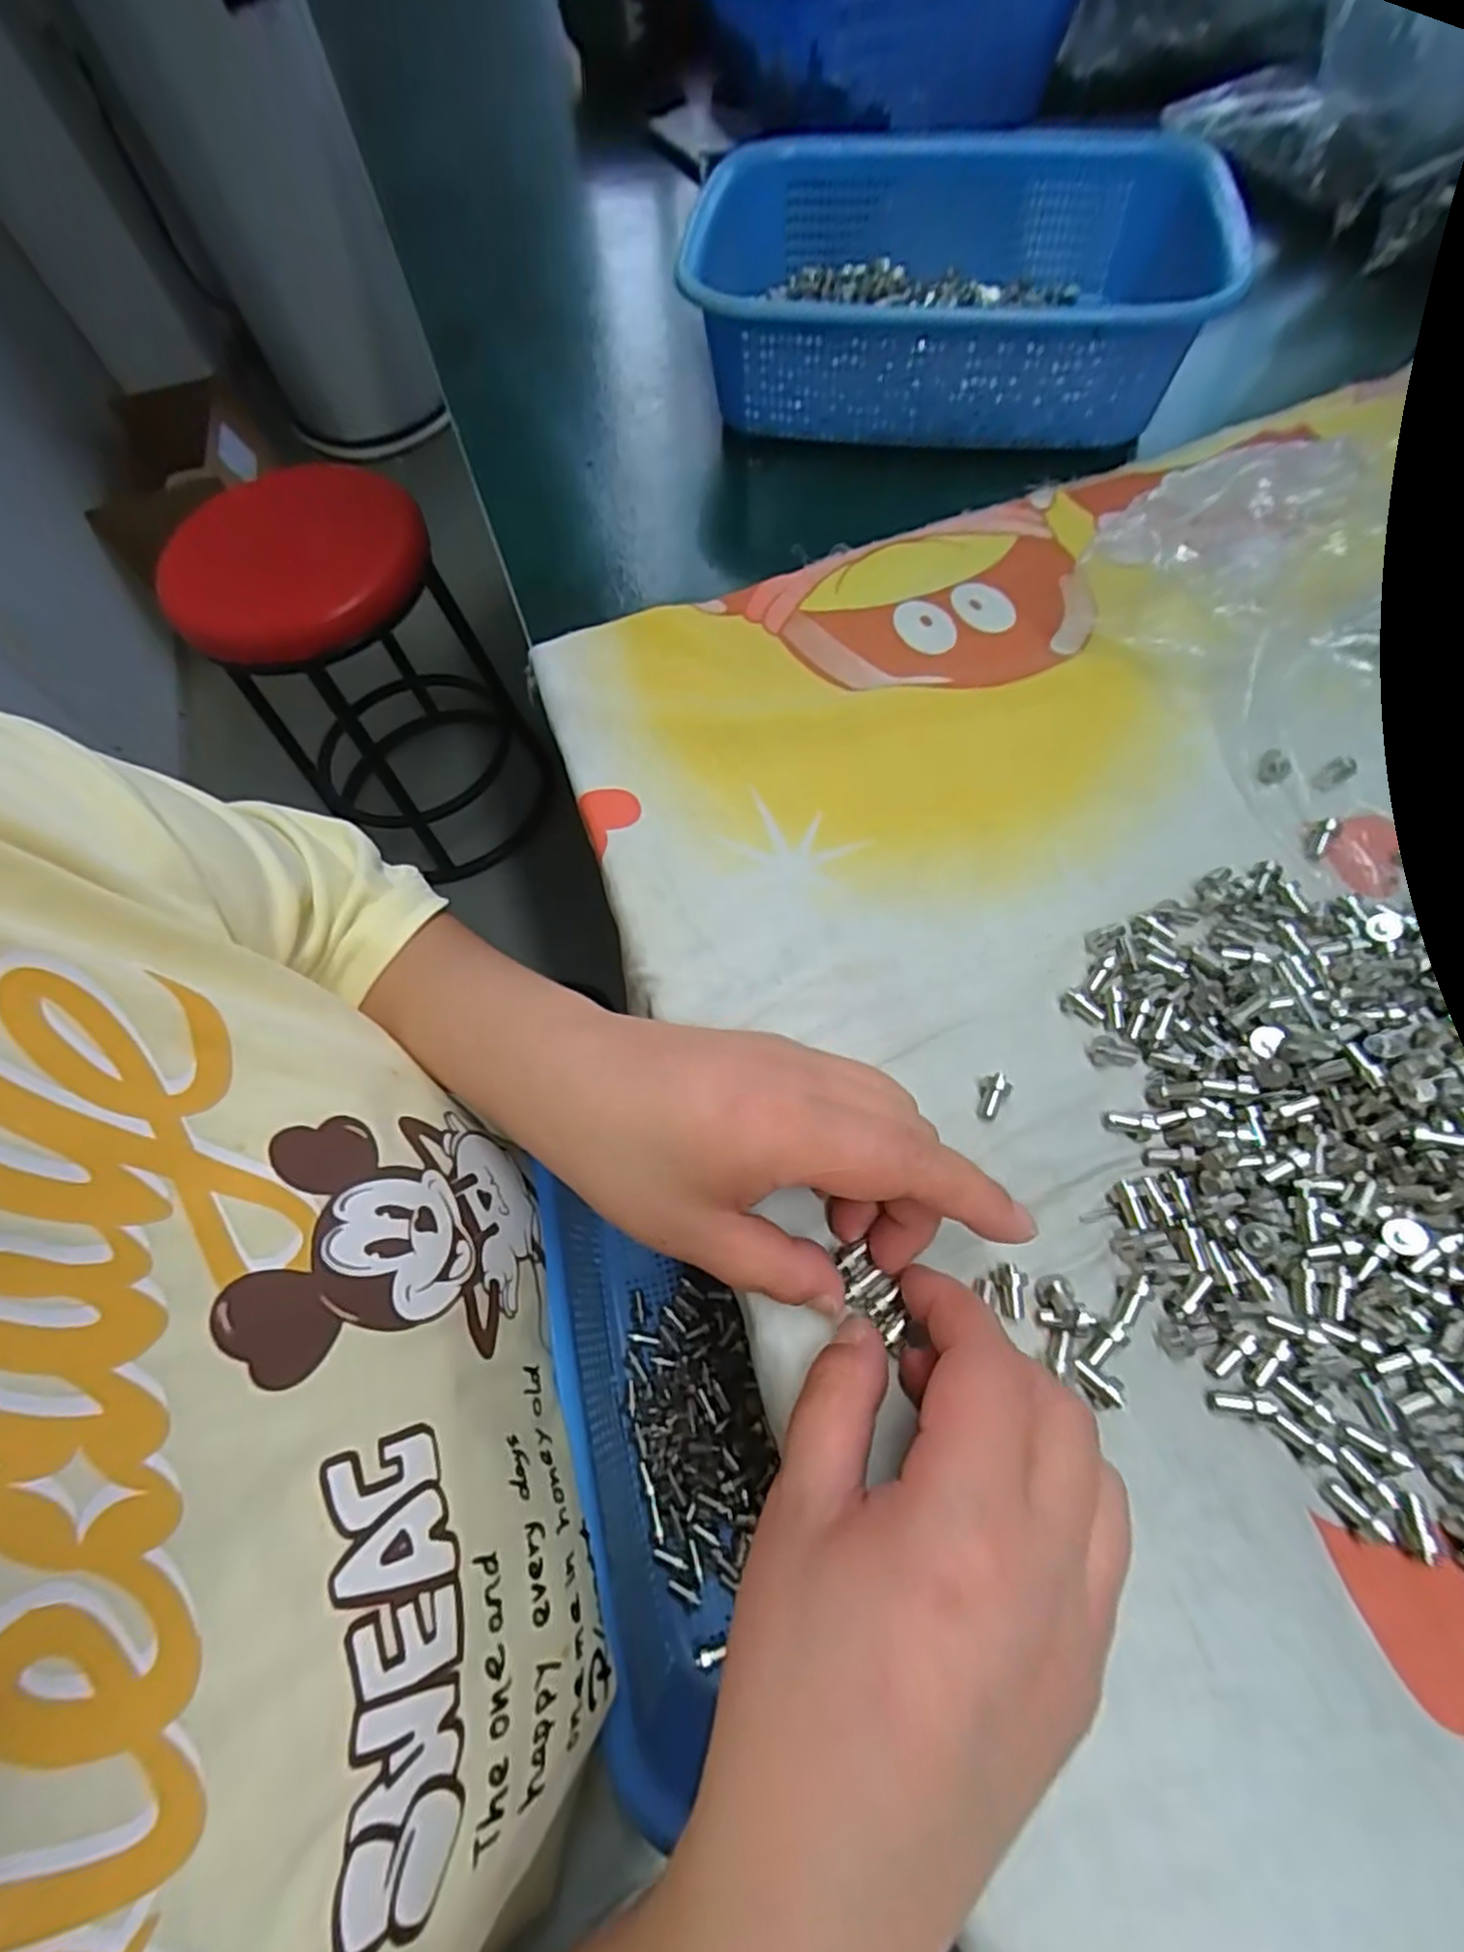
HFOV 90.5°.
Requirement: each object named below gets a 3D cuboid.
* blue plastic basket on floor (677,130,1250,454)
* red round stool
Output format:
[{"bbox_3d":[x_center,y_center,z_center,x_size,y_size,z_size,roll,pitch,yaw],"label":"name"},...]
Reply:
[{"bbox_3d":[0.117,-0.379,0.408,0.261,0.081,0.177,2,65,4],"label":"blue plastic basket on floor"},{"bbox_3d":[-0.544,-0.452,1.143,0.356,0.474,0.381,-2,65,4],"label":"red round stool"}]

